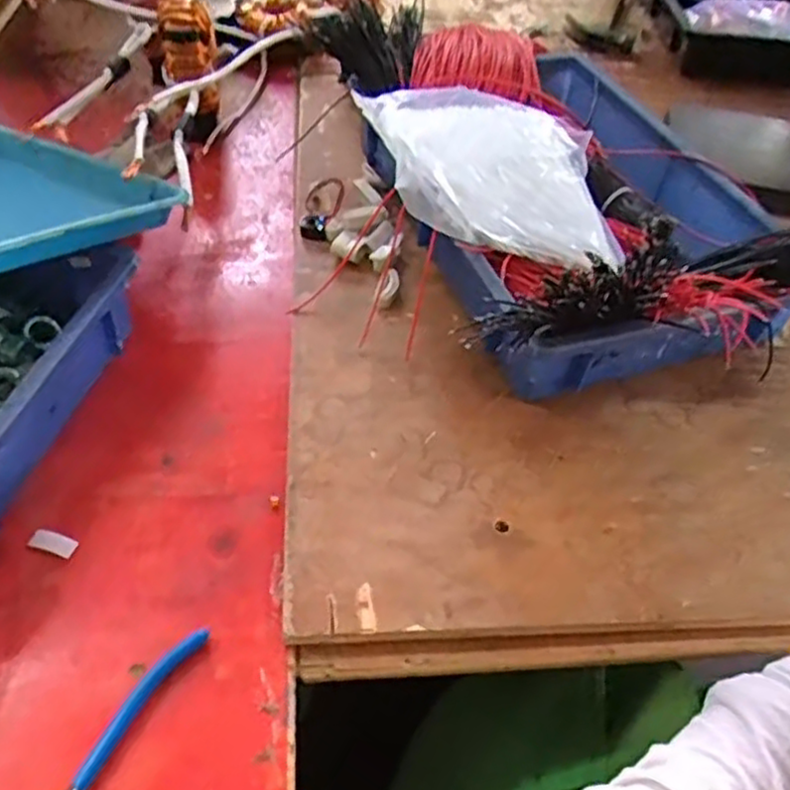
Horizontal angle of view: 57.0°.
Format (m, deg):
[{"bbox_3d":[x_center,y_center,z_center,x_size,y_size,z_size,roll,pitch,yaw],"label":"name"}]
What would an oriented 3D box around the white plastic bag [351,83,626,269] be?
[{"bbox_3d":[0.083,-0.199,0.647,0.224,0.055,0.200,13,57,-17],"label":"white plastic bag"}]

